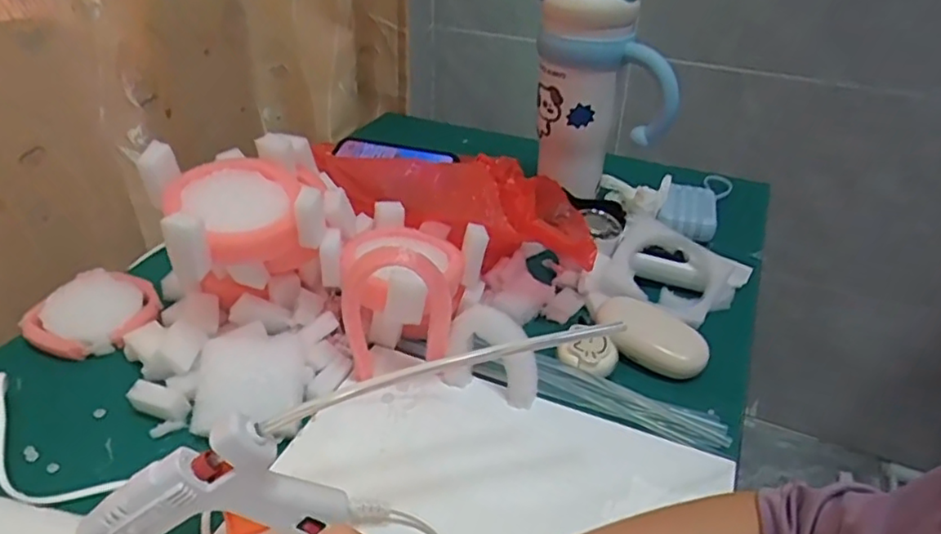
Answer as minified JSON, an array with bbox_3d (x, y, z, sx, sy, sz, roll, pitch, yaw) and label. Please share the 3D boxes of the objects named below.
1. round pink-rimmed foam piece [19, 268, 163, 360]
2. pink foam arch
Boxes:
[{"bbox_3d":[-0.332,0.041,0.561,0.084,0.027,0.099,22,39,27],"label":"round pink-rimmed foam piece"},{"bbox_3d":[-0.056,0.035,0.472,0.079,0.121,0.018,0,34,-2],"label":"pink foam arch"}]

